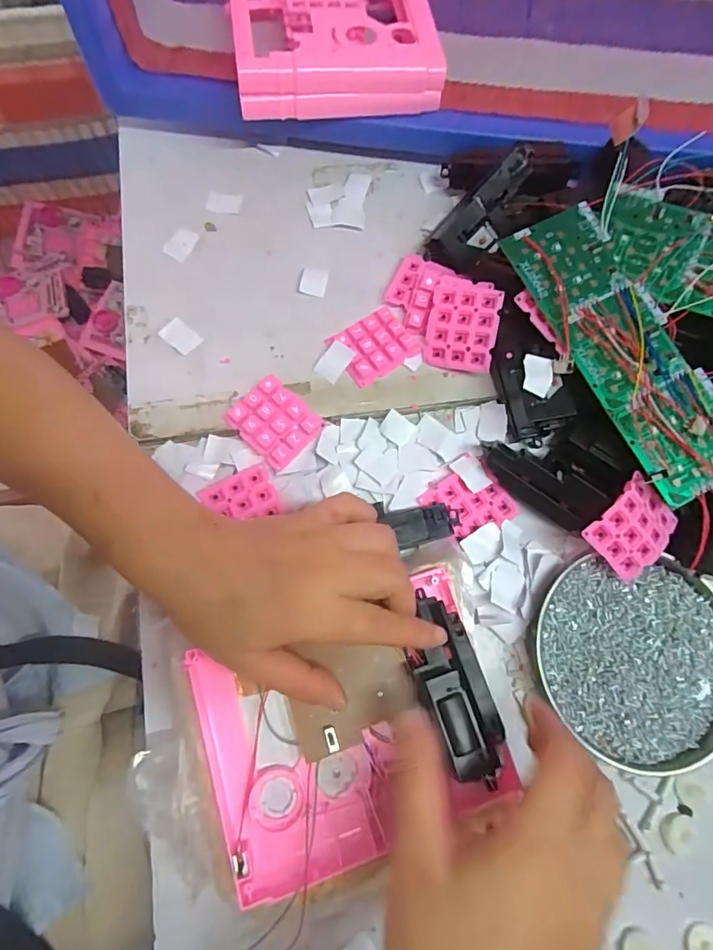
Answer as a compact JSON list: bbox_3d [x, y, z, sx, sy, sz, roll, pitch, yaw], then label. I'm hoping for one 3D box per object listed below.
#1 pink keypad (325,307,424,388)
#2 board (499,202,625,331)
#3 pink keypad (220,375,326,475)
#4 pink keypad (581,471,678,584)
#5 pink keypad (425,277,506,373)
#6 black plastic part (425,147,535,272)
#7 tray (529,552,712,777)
[{"bbox_3d":[0.014,-0.102,0.375,0.059,0.010,0.048,-33,78,-11],"label":"pink keypad"},{"bbox_3d":[0.151,-0.150,0.347,0.067,0.006,0.074,-27,81,-4],"label":"board"},{"bbox_3d":[-0.060,-0.039,0.355,0.058,0.013,0.049,41,76,9],"label":"pink keypad"},{"bbox_3d":[0.185,0.037,0.324,0.053,0.009,0.055,44,88,-13],"label":"pink keypad"},{"bbox_3d":[0.081,-0.114,0.369,0.050,0.016,0.067,13,104,16],"label":"pink keypad"},{"bbox_3d":[0.099,-0.206,0.381,0.047,0.022,0.098,42,99,8],"label":"black plastic part"},{"bbox_3d":[0.186,0.123,0.325,0.133,0.023,0.125,1,74,-2],"label":"tray"}]

